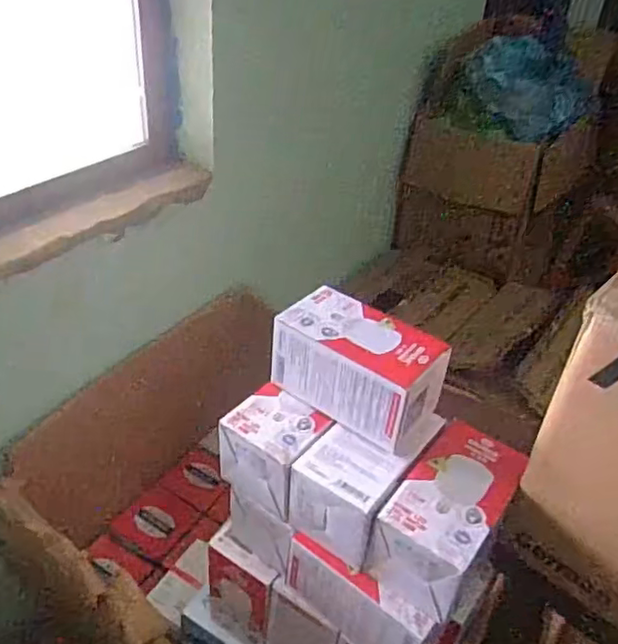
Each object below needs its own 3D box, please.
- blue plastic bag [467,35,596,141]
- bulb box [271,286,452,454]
[{"bbox_3d":[0.536,-0.579,1.547,0.173,0.171,0.292,-19,43,-28],"label":"blue plastic bag"},{"bbox_3d":[0.049,0.041,0.611,0.156,0.083,0.088,27,43,26],"label":"bulb box"}]

